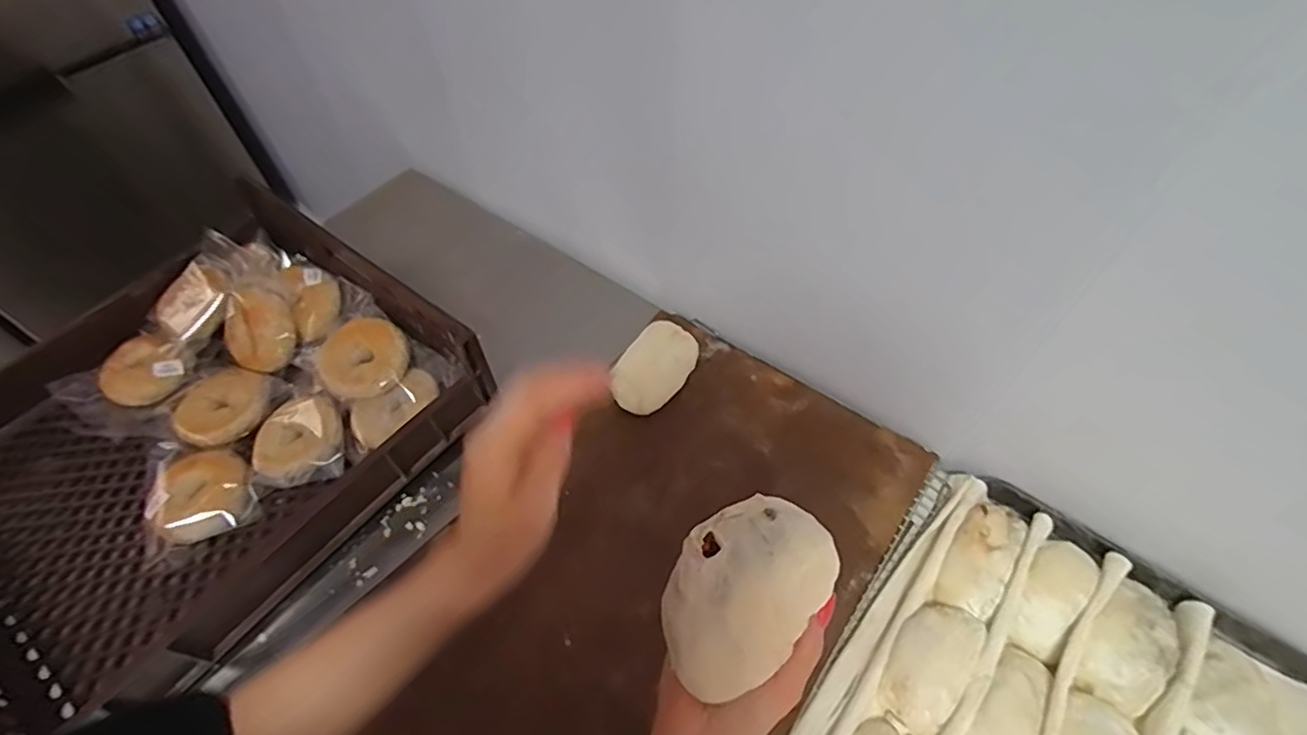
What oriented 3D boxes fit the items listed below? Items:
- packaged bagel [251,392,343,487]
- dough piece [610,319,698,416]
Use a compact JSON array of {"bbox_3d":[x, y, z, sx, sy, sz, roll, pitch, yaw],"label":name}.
[{"bbox_3d":[-0.423,0.087,0.738,0.096,0.036,0.106,-11,54,-6],"label":"packaged bagel"},{"bbox_3d":[0.000,-0.001,0.814,0.084,0.040,0.136,32,61,22],"label":"dough piece"}]

